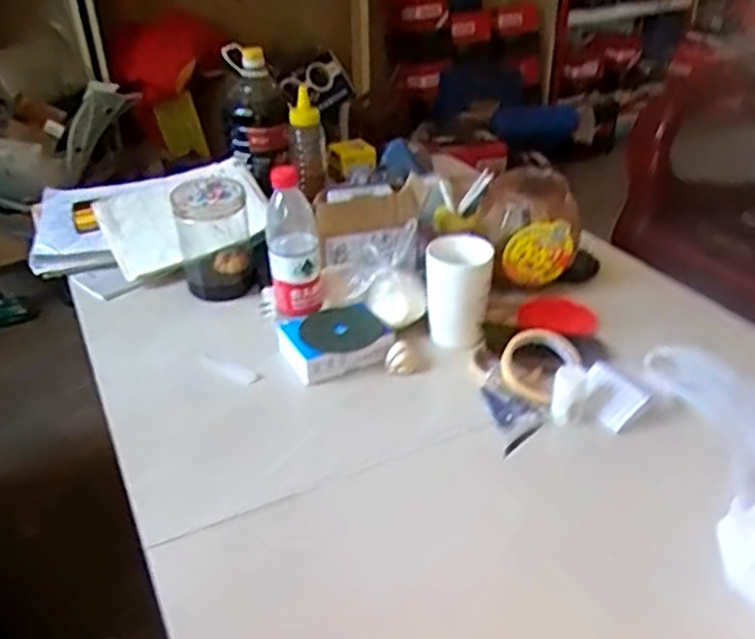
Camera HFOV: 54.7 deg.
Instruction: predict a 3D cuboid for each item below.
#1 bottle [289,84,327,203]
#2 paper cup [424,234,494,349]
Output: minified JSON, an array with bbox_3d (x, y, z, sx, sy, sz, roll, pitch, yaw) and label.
[{"bbox_3d":[-0.121,-0.305,1.264,0.067,0.167,0.066,-8,33,-12],"label":"bottle"},{"bbox_3d":[0.104,-0.037,0.932,0.079,0.126,0.080,0,32,0],"label":"paper cup"}]

